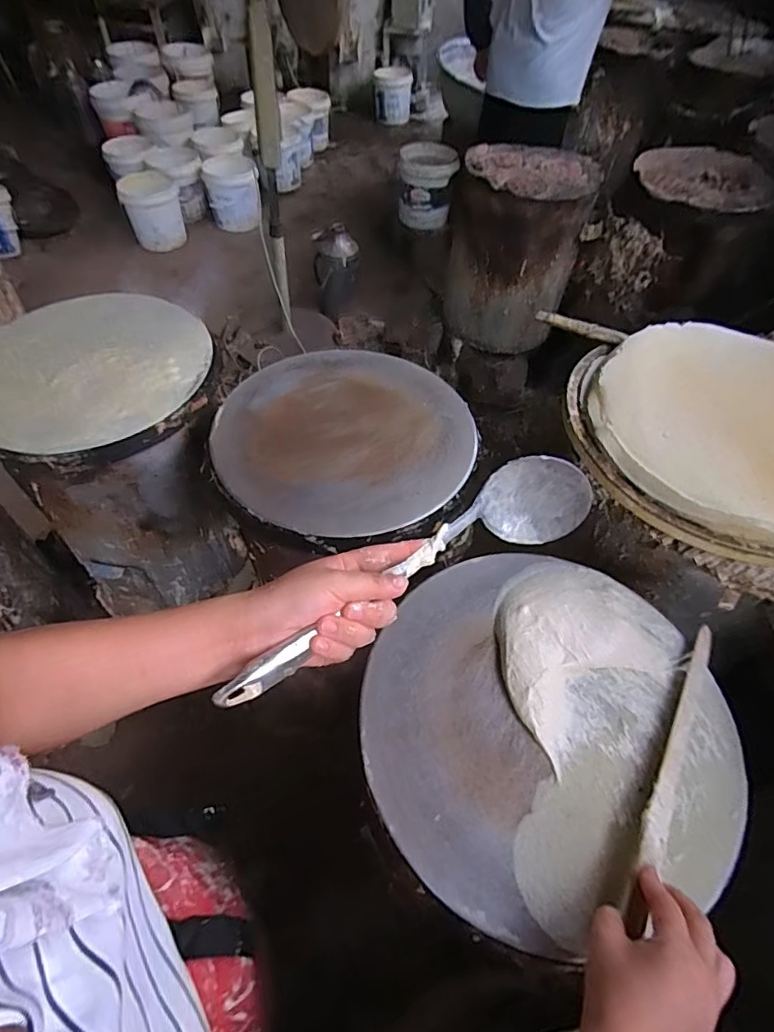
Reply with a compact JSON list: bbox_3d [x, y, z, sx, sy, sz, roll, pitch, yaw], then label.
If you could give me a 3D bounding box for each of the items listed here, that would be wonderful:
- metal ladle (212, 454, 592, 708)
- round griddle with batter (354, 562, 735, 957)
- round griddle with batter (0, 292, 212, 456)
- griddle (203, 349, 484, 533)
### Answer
[{"bbox_3d":[0.024,0.042,0.400,0.326,0.082,0.061,-28,60,-24],"label":"metal ladle"},{"bbox_3d":[0.156,0.189,0.518,0.352,0.029,0.337,1,54,-2],"label":"round griddle with batter"},{"bbox_3d":[-0.465,-0.237,0.812,0.349,0.029,0.343,1,54,-2],"label":"round griddle with batter"},{"bbox_3d":[-0.057,-0.120,0.749,0.351,0.020,0.348,1,54,-2],"label":"griddle"}]

